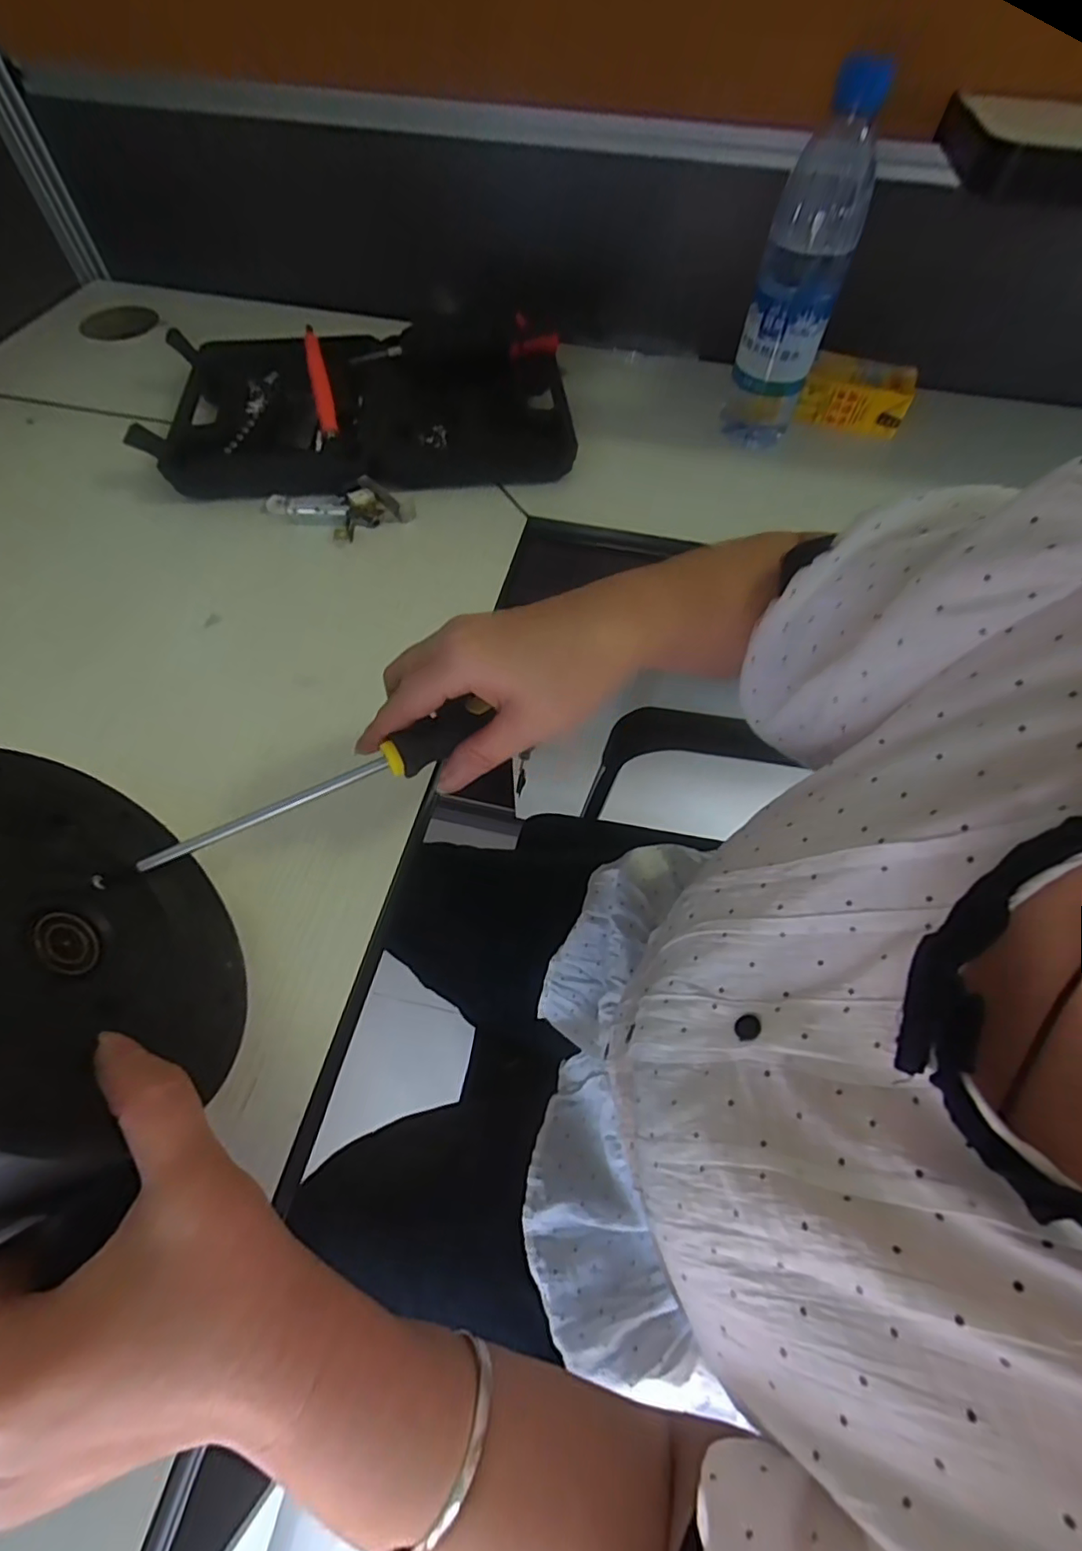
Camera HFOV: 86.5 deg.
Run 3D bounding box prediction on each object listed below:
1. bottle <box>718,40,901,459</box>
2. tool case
[{"bbox_3d":[0.195,-0.373,0.439,0.060,0.213,0.066,14,60,6],"label":"bottle"},{"bbox_3d":[-0.155,-0.341,0.520,0.353,0.042,0.228,-6,60,-5],"label":"tool case"}]

